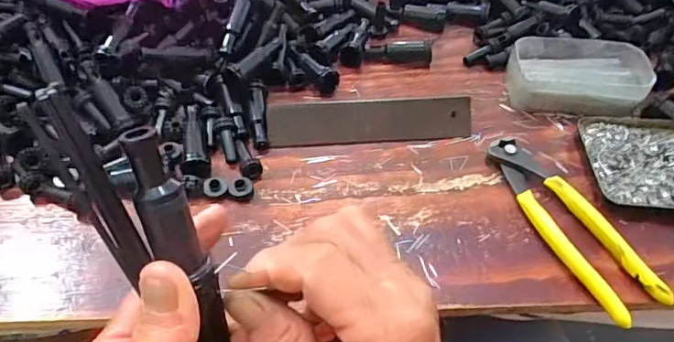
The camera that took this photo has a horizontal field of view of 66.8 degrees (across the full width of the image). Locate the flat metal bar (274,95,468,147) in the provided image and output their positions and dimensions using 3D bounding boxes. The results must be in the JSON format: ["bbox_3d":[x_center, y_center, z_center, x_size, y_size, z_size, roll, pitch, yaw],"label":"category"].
[{"bbox_3d":[0.029,-0.044,0.441,0.174,0.009,0.038,-2,90,-1],"label":"flat metal bar"}]

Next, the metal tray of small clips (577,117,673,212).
[{"bbox_3d":[0.257,-0.009,0.427,0.092,0.018,0.103,-2,54,-4],"label":"metal tray of small clips"}]

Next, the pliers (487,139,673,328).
[{"bbox_3d":[0.170,0.037,0.386,0.044,0.020,0.163,-22,58,-17],"label":"pliers"}]

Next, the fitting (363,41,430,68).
[{"bbox_3d":[0.060,-0.116,0.505,0.065,0.024,0.017,10,54,5],"label":"fitting"}]

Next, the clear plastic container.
[{"bbox_3d":[0.220,-0.091,0.471,0.116,0.031,0.073,1,54,-2],"label":"clear plastic container"}]

